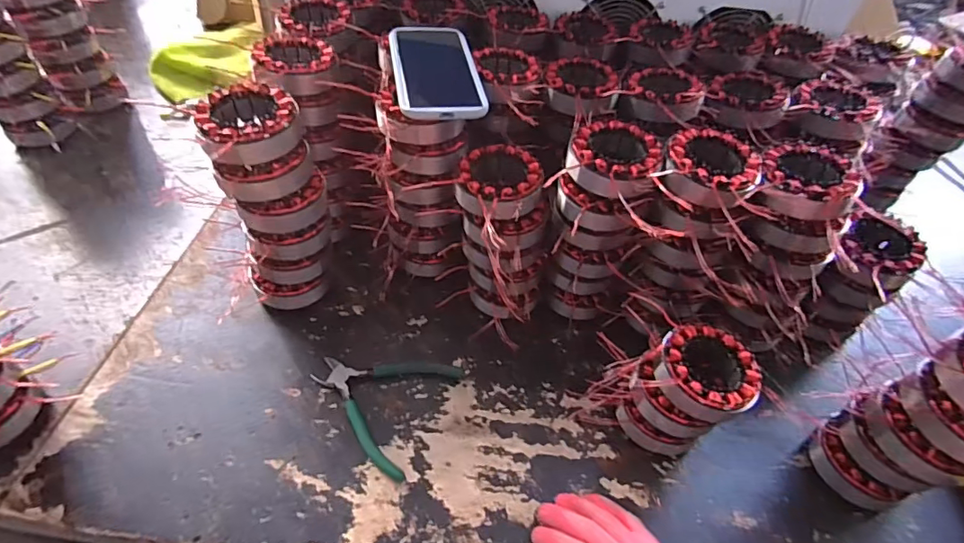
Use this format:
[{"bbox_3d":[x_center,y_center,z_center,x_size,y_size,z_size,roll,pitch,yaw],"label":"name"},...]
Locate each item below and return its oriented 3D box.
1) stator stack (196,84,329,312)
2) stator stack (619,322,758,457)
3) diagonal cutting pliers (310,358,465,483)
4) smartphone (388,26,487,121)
[{"bbox_3d":[-0.210,-0.068,0.520,0.096,0.220,0.092,-15,53,-18],"label":"stator stack"},{"bbox_3d":[0.195,0.119,0.486,0.096,0.111,0.085,-21,55,-22],"label":"stator stack"},{"bbox_3d":[-0.107,0.123,0.515,0.134,0.008,0.131,23,51,13],"label":"diagonal cutting pliers"},{"bbox_3d":[-0.049,-0.210,0.520,0.085,0.011,0.170,-4,50,-12],"label":"smartphone"}]

